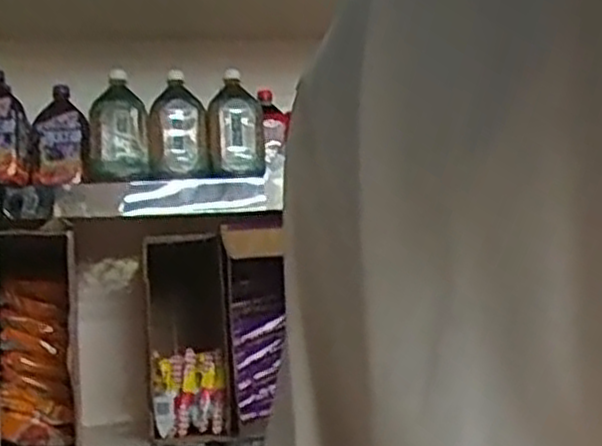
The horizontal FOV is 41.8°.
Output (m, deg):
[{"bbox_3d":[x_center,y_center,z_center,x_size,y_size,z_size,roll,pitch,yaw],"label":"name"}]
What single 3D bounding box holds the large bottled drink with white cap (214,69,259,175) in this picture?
[{"bbox_3d":[-0.115,-0.177,1.398,0.074,0.194,0.083,-4,-8,-4],"label":"large bottled drink with white cap"}]

